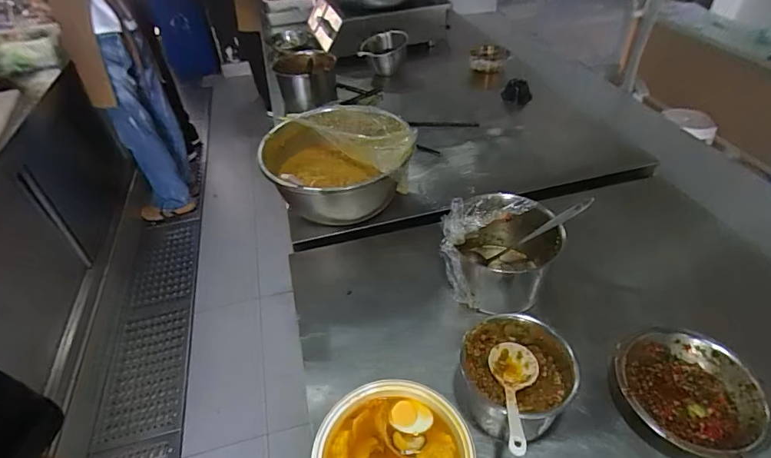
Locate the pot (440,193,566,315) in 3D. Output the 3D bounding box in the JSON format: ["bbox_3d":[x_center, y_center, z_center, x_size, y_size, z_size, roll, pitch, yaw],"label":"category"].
[{"bbox_3d":[0.180,0.031,0.704,0.174,0.122,0.162,-2,42,2],"label":"pot"}]

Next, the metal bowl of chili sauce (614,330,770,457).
[{"bbox_3d":[0.384,0.207,0.555,0.149,0.046,0.161,-2,42,2],"label":"metal bowl of chili sauce"}]

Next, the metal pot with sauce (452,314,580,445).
[{"bbox_3d":[0.167,0.187,0.553,0.141,0.102,0.124,-8,42,-5],"label":"metal pot with sauce"}]

